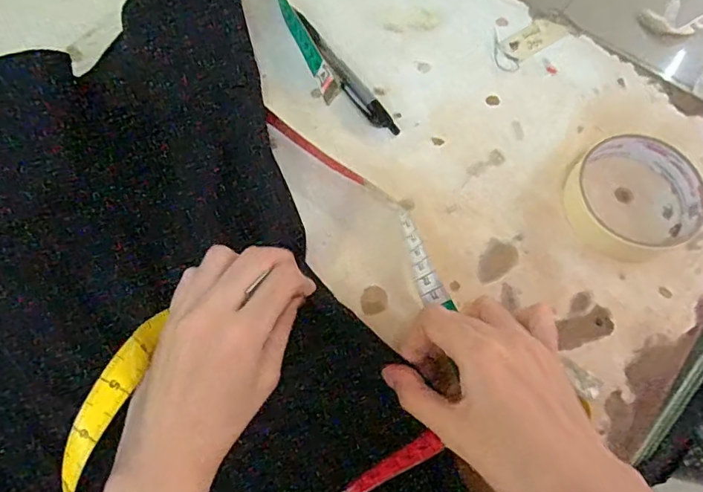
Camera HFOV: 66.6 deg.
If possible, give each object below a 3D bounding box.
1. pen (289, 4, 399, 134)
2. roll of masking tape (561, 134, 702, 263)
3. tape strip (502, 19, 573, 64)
[{"bbox_3d":[-0.005,-0.129,0.395,0.018,0.011,0.126,-31,71,-13],"label":"pen"},{"bbox_3d":[0.184,-0.032,0.351,0.080,0.026,0.079,0,67,-1],"label":"roll of masking tape"},{"bbox_3d":[0.144,-0.164,0.419,0.054,0.004,0.025,-34,72,-14],"label":"tape strip"}]

